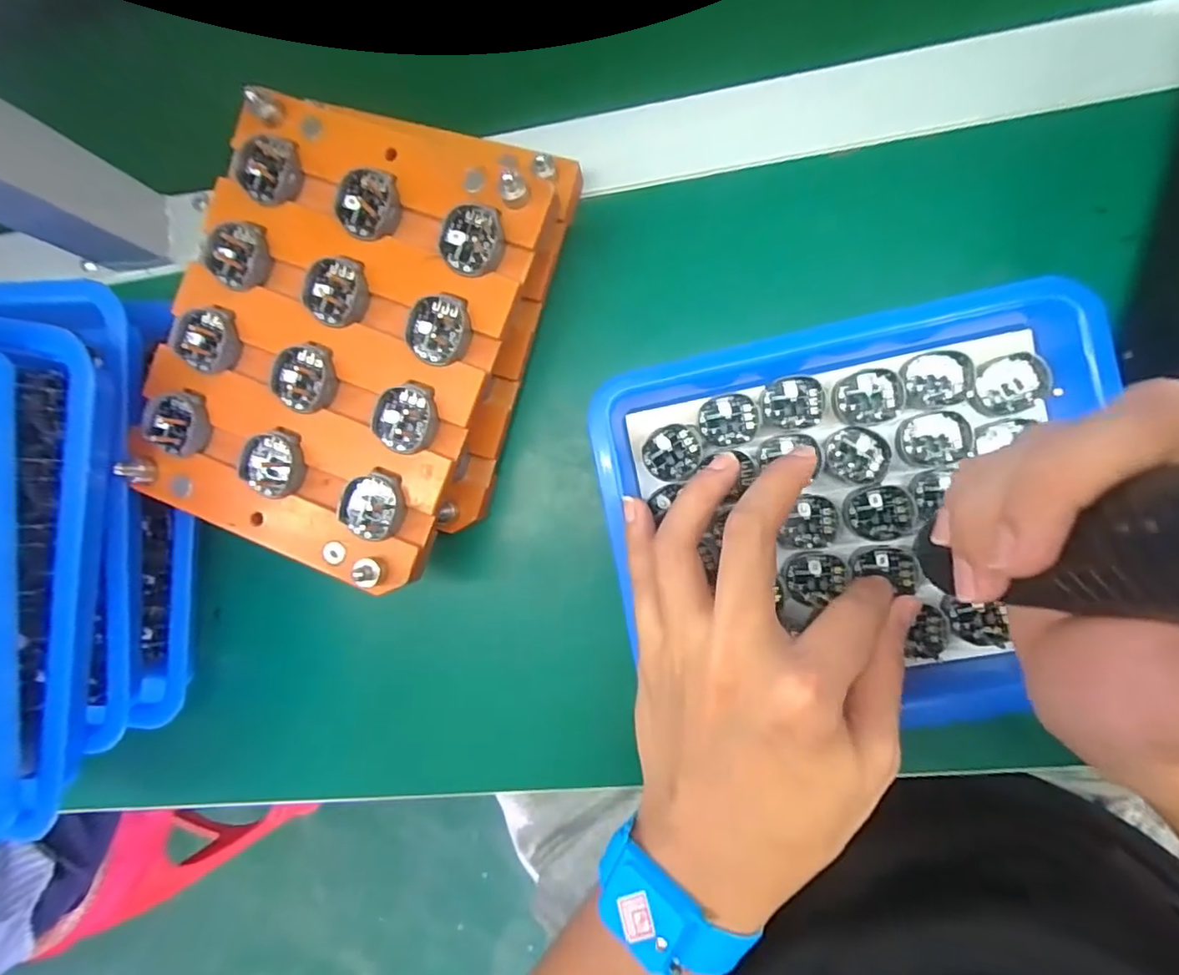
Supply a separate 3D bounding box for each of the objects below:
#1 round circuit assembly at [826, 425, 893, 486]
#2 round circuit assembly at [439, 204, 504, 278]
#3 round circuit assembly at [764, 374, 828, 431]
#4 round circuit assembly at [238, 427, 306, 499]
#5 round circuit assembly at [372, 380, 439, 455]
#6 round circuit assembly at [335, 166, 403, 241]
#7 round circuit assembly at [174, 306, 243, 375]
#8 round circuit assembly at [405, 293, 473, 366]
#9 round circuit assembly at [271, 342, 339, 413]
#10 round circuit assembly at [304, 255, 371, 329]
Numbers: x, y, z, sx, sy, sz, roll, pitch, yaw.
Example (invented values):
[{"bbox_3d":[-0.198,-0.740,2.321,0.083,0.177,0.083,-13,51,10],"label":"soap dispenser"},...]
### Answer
[{"bbox_3d":[0.120,-0.015,0.257,0.025,0.005,0.025,0,86,7],"label":"round circuit assembly"},{"bbox_3d":[-0.048,-0.102,0.237,0.026,0.008,0.027,0,86,7],"label":"round circuit assembly"},{"bbox_3d":[0.092,-0.038,0.259,0.028,0.004,0.023,-9,85,6],"label":"round circuit assembly"},{"bbox_3d":[-0.136,-0.010,0.245,0.025,0.011,0.028,-18,84,5],"label":"round circuit assembly"},{"bbox_3d":[-0.077,-0.029,0.238,0.025,0.006,0.029,-1,86,7],"label":"round circuit assembly"},{"bbox_3d":[-0.094,-0.121,0.243,0.025,0.007,0.028,-3,86,7],"label":"round circuit assembly"},{"bbox_3d":[-0.168,-0.066,0.250,0.025,0.011,0.028,-14,85,6],"label":"round circuit assembly"},{"bbox_3d":[-0.062,-0.066,0.238,0.025,0.006,0.029,17,88,8],"label":"round circuit assembly"},{"bbox_3d":[-0.122,-0.047,0.244,0.025,0.006,0.027,0,86,7],"label":"round circuit assembly"},{"bbox_3d":[-0.108,-0.083,0.243,0.025,0.008,0.029,-12,85,6],"label":"round circuit assembly"}]

